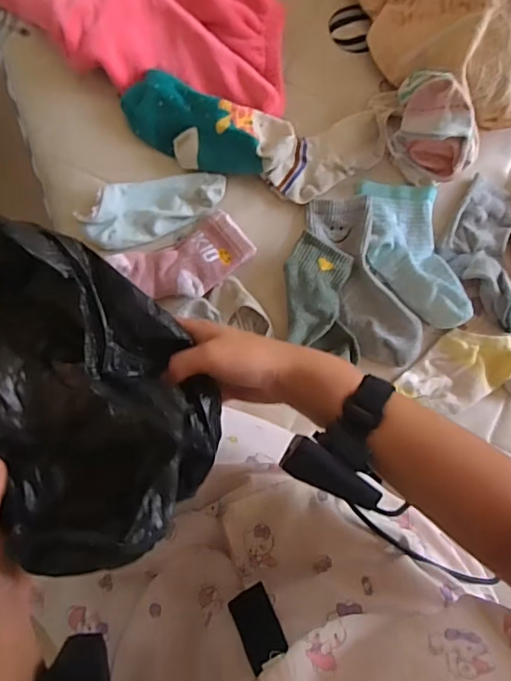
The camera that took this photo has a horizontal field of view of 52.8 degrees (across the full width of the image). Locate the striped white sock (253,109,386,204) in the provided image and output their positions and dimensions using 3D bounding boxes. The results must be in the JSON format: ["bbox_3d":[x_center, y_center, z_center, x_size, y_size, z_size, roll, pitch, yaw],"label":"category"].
[{"bbox_3d":[0.077,-0.220,0.606,0.149,0.050,0.096,-4,82,-3],"label":"striped white sock"}]

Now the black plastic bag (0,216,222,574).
[{"bbox_3d":[-0.134,0.031,0.345,0.170,0.115,0.225,-28,84,-6],"label":"black plastic bag"}]

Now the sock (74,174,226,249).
[{"bbox_3d":[-0.118,-0.160,0.600,0.170,0.034,0.072,-26,84,-5],"label":"sock"}]

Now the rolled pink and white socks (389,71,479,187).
[{"bbox_3d":[0.203,-0.240,0.588,0.112,0.088,0.079,32,82,3],"label":"rolled pink and white socks"}]

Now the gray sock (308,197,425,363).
[{"bbox_3d":[0.125,-0.071,0.592,0.072,0.030,0.208,-17,83,-4],"label":"gray sock"}]

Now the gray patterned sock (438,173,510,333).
[{"bbox_3d":[0.268,-0.105,0.603,0.086,0.032,0.178,2,82,-2],"label":"gray patterned sock"}]

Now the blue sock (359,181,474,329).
[{"bbox_3d":[0.181,-0.104,0.595,0.094,0.037,0.187,-8,82,-3],"label":"blue sock"}]

